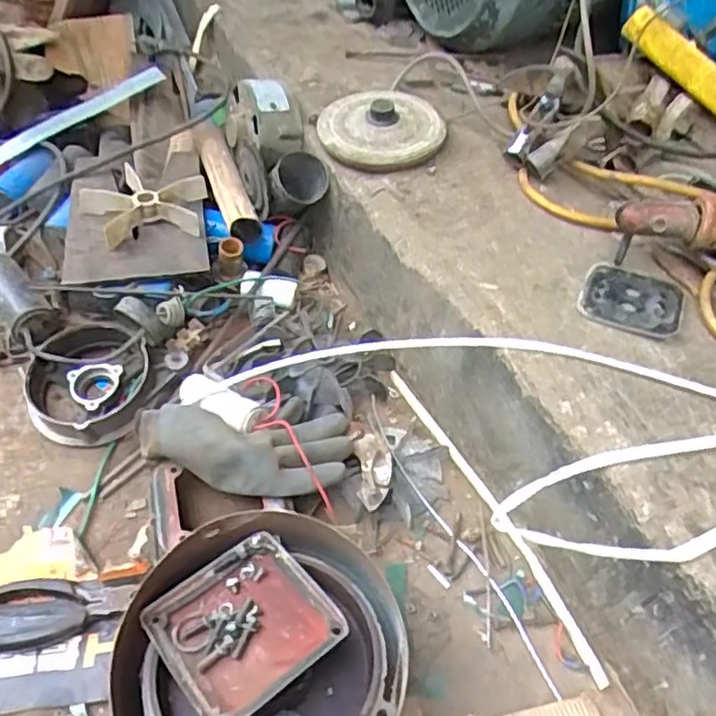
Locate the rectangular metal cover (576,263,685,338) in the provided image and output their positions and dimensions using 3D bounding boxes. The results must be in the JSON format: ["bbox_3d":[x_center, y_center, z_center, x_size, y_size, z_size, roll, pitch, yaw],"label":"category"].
[{"bbox_3d":[0.238,-0.051,0.579,0.083,0.005,0.076,21,48,13],"label":"rectangular metal cover"}]

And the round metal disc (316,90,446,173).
[{"bbox_3d":[0.027,-0.265,0.750,0.137,0.028,0.134,3,47,-3],"label":"round metal disc"}]

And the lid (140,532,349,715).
[{"bbox_3d":[-0.079,0.186,0.466,0.107,0.023,0.107,-29,56,-29],"label":"lid"}]

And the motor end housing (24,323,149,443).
[{"bbox_3d":[-0.271,0.024,0.672,0.121,0.050,0.144,-15,50,-19],"label":"motor end housing"}]

